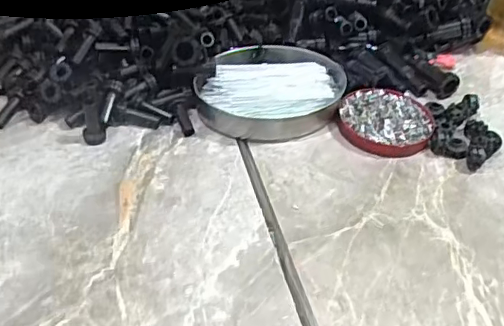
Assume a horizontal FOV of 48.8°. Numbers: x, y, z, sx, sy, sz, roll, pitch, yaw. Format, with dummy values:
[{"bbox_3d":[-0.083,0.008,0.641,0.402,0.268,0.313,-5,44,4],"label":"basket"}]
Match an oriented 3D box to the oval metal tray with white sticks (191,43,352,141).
[{"bbox_3d":[0.018,-0.068,0.509,0.136,0.025,0.106,-10,45,-16],"label":"oval metal tray with white sticks"}]

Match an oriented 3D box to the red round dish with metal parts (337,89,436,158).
[{"bbox_3d":[0.118,-0.038,0.490,0.080,0.011,0.079,3,43,-3],"label":"red round dish with metal parts"}]

